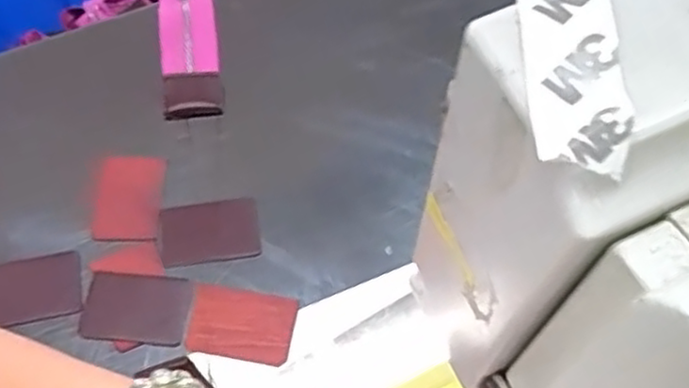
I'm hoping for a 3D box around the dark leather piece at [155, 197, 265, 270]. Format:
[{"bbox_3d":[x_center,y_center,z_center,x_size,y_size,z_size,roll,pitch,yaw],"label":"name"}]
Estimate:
[{"bbox_3d":[-0.074,0.021,0.380,0.054,0.004,0.036,-7,61,-6],"label":"dark leather piece"}]

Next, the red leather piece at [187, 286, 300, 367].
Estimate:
[{"bbox_3d":[-0.052,0.066,0.351,0.051,0.004,0.035,8,60,2],"label":"red leather piece"}]

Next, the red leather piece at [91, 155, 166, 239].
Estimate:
[{"bbox_3d":[-0.121,0.002,0.389,0.036,0.004,0.051,1,60,-2],"label":"red leather piece"}]

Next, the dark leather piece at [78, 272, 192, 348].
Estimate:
[{"bbox_3d":[-0.106,0.058,0.356,0.053,0.004,0.037,3,60,-1],"label":"dark leather piece"}]

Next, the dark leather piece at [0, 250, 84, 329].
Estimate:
[{"bbox_3d":[-0.165,0.051,0.366,0.055,0.004,0.036,-13,65,-1],"label":"dark leather piece"}]

